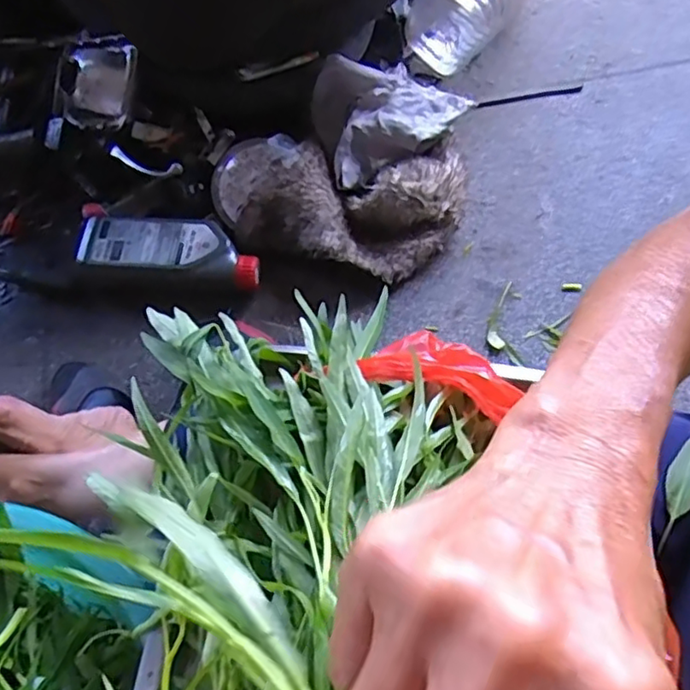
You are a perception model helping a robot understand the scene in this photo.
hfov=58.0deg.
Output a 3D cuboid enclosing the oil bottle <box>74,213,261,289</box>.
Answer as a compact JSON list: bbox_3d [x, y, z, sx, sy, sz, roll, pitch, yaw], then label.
[{"bbox_3d":[-0.229,-0.120,0.833,0.237,0.065,0.095,9,64,7],"label":"oil bottle"}]

